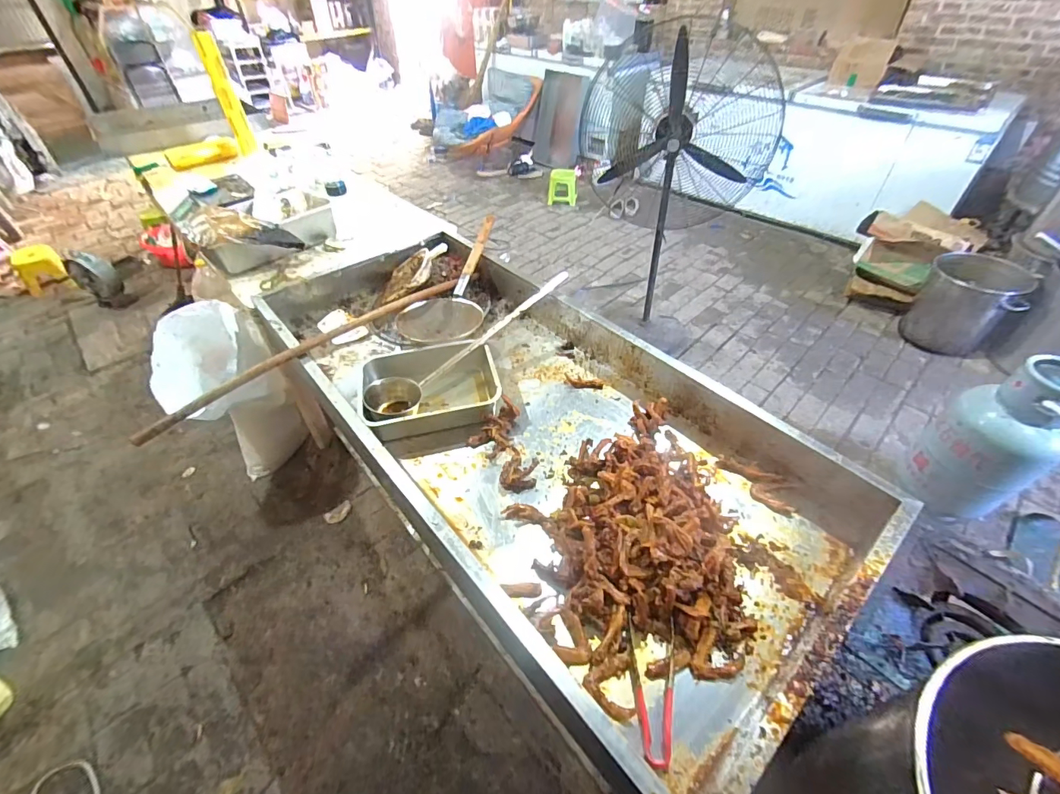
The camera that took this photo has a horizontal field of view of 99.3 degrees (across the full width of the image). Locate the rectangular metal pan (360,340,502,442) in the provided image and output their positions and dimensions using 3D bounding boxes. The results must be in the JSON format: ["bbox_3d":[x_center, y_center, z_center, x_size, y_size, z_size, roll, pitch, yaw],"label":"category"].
[{"bbox_3d":[-0.291,-0.022,1.332,0.387,0.118,0.283,-11,46,-9],"label":"rectangular metal pan"}]

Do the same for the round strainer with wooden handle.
[{"bbox_3d":[-0.235,-0.420,1.655,0.272,0.130,0.606,17,69,21],"label":"round strainer with wooden handle"}]

